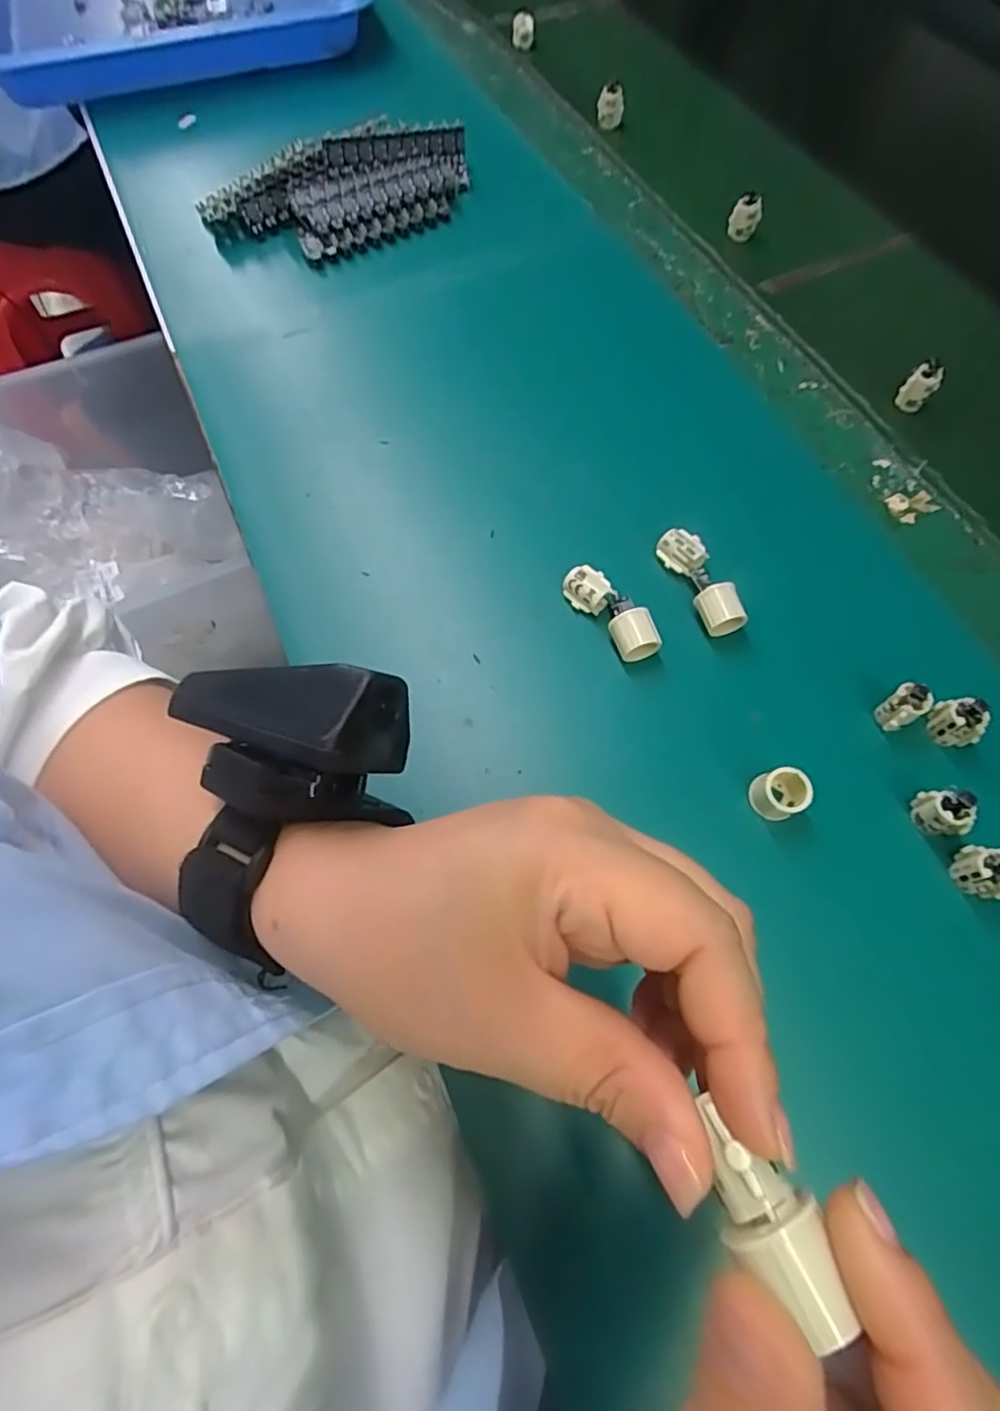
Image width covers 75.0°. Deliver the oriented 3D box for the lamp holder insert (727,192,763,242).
[{"bbox_3d":[0.167,-0.332,0.443,0.023,0.027,0.007,-23,67,-11],"label":"lamp holder insert"}]

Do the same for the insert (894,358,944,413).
[{"bbox_3d":[0.241,-0.184,0.372,0.015,0.027,0.015,0,64,0],"label":"insert"}]

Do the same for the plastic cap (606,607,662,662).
[{"bbox_3d":[0.063,-0.033,0.304,0.021,0.016,0.019,-12,65,-6],"label":"plastic cap"}]

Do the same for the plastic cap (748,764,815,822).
[{"bbox_3d":[0.117,0.037,0.272,0.019,0.018,0.018,0,64,0],"label":"plastic cap"}]

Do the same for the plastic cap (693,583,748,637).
[{"bbox_3d":[0.105,-0.044,0.311,0.019,0.018,0.021,-11,65,-5],"label":"plastic cap"}]

